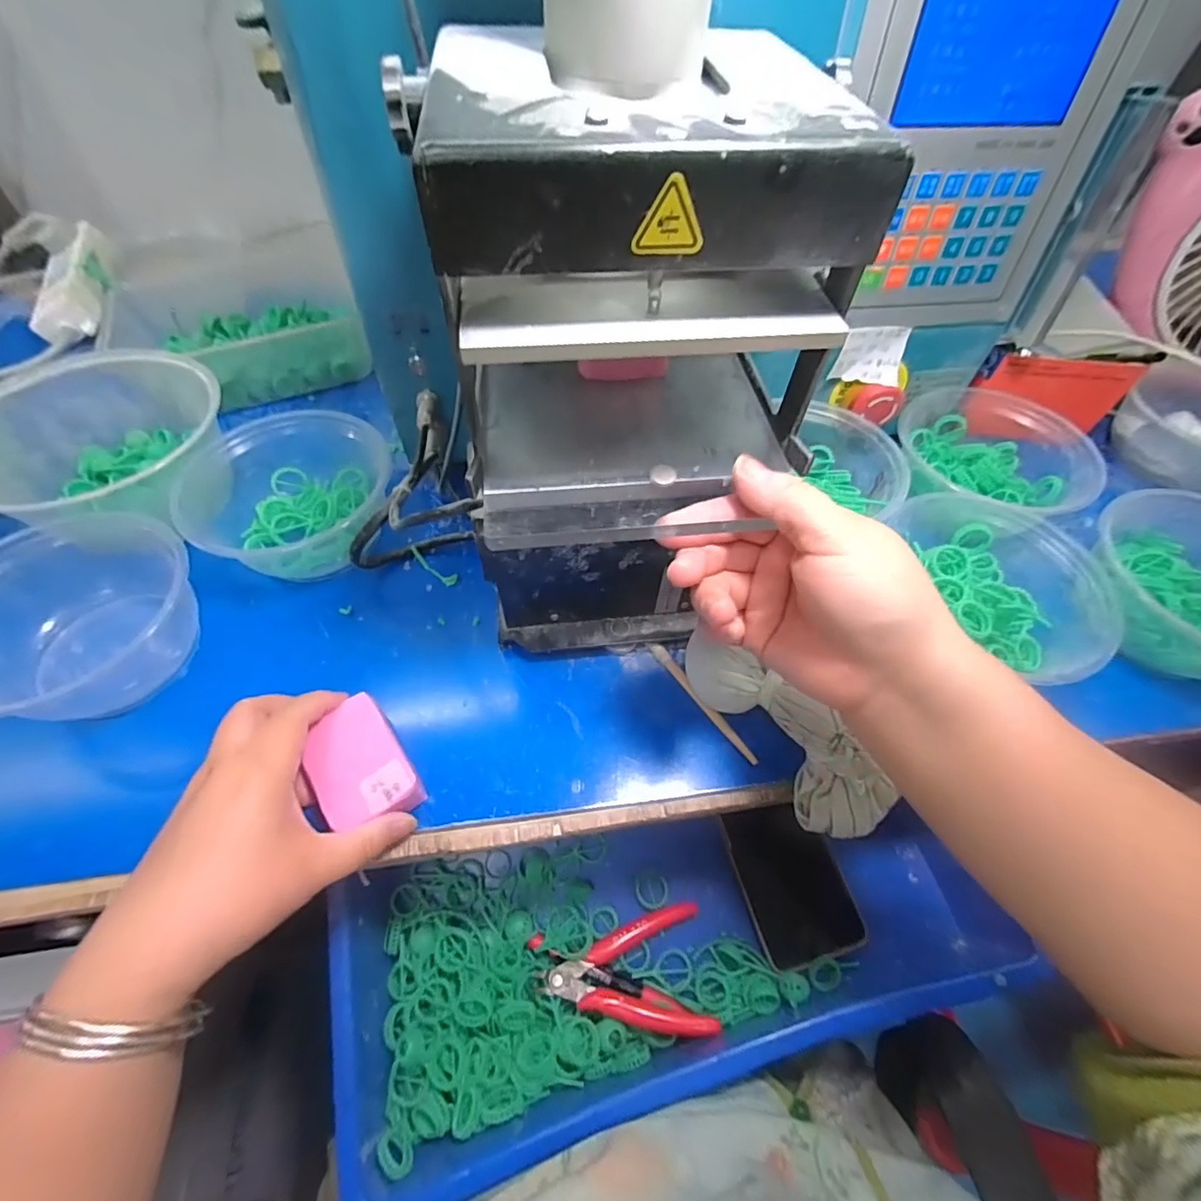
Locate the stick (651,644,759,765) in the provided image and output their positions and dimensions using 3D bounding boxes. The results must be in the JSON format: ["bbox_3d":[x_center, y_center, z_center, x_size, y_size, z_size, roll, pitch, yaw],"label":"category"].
[{"bbox_3d":[0.063,0.063,0.329,0.007,0.007,0.094,-29,62,-21],"label":"stick"}]

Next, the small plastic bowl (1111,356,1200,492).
[{"bbox_3d":[0.519,-0.151,0.452,0.128,0.056,0.120,1,56,-2],"label":"small plastic bowl"}]

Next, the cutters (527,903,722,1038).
[{"bbox_3d":[0.015,0.262,0.366,0.117,0.015,0.072,-5,56,-6],"label":"cutters"}]

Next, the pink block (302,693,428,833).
[{"bbox_3d":[-0.133,0.091,0.292,0.047,0.022,0.066,-30,62,-21],"label":"pink block"}]

